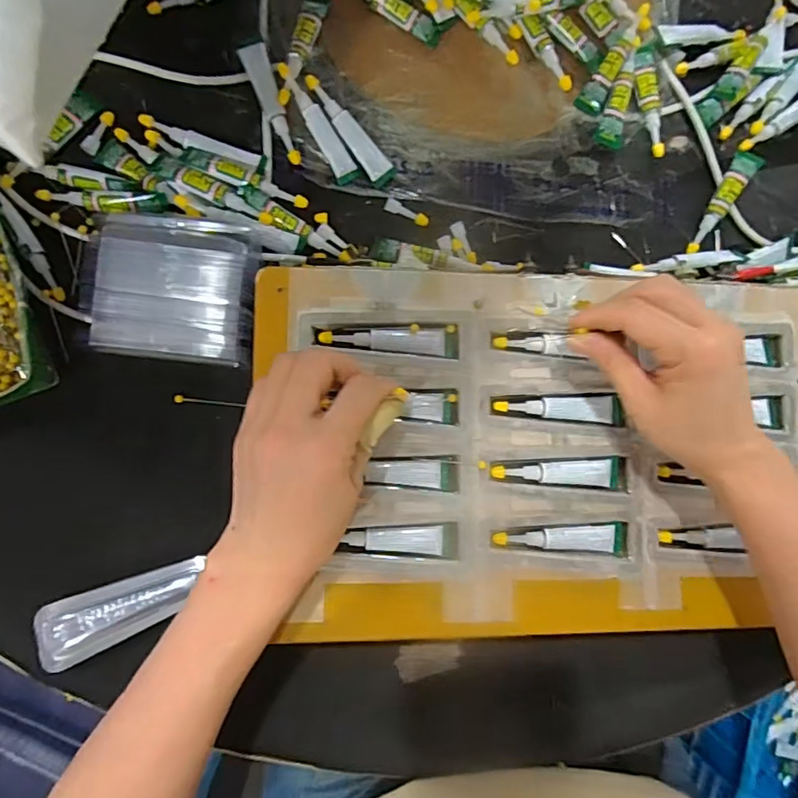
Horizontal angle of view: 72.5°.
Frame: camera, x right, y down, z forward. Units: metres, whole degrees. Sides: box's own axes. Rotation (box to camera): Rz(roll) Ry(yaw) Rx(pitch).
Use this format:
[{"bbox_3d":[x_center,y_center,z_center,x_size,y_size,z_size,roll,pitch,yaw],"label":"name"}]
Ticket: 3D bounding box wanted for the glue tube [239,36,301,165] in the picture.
[{"bbox_3d":[-0.086,-0.201,0.373,0.017,0.006,0.080,-22,102,-7],"label":"glue tube"}]

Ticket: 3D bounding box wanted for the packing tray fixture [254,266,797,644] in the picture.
[{"bbox_3d":[0.104,0.034,0.350,0.370,0.015,0.228,1,86,-6],"label":"packing tray fixture"}]

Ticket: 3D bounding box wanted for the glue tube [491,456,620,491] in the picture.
[{"bbox_3d":[0.101,0.049,0.346,0.083,0.007,0.019,-1,86,-6],"label":"glue tube"}]

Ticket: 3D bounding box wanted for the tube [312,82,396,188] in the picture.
[{"bbox_3d":[-0.036,-0.186,0.378,0.019,0.012,0.083,-43,91,-7],"label":"tube"}]

